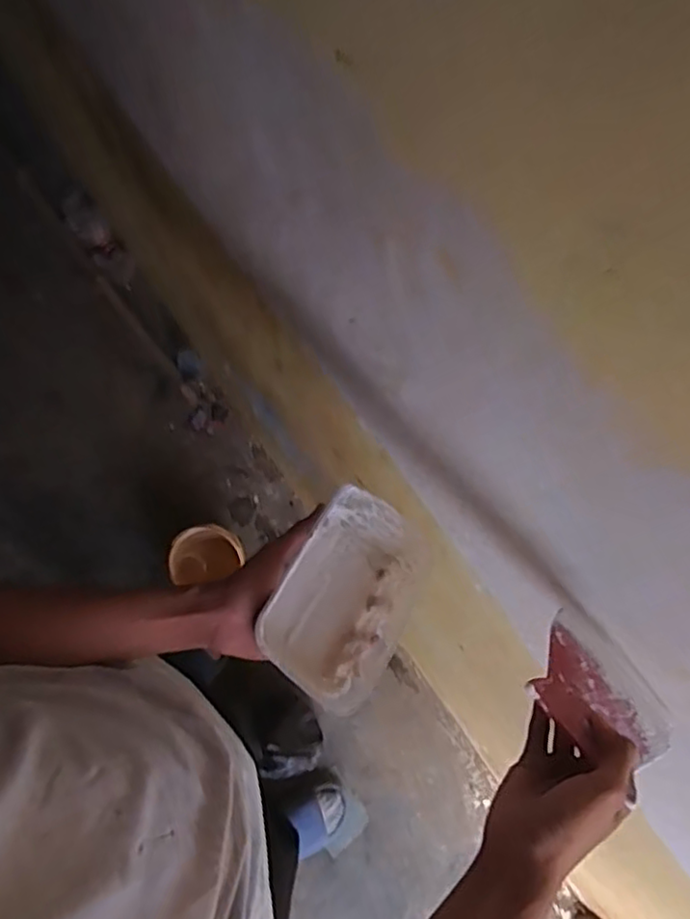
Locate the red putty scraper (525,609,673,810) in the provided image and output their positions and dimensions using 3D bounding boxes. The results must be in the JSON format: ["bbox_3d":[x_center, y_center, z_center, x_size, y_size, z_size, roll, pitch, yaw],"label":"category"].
[{"bbox_3d":[0.202,0.189,0.503,0.122,0.019,0.110,45,40,5],"label":"red putty scraper"}]

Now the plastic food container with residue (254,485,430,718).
[{"bbox_3d":[-0.002,0.122,0.567,0.119,0.055,0.176,40,58,-12],"label":"plastic food container with residue"}]

